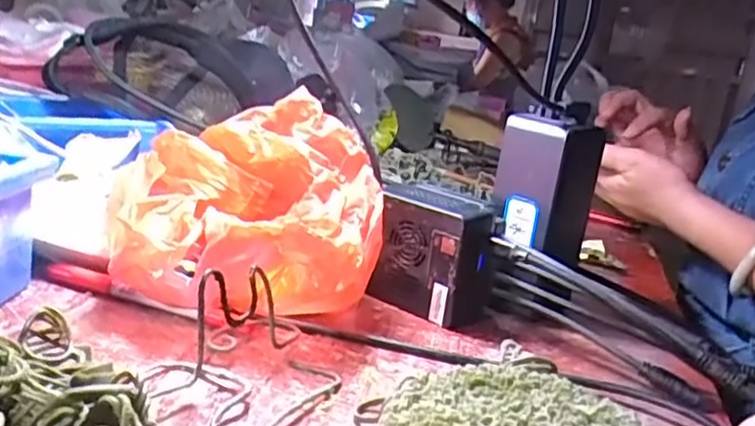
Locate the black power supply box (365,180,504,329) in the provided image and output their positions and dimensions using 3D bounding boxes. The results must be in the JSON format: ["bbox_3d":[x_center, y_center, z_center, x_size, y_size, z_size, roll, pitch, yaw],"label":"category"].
[{"bbox_3d":[0.038,0.026,0.454,0.075,0.078,0.055,18,18,31],"label":"black power supply box"}]

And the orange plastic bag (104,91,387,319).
[{"bbox_3d":[-0.080,0.001,0.420,0.148,0.116,0.154,2,17,-22],"label":"orange plastic bag"}]

